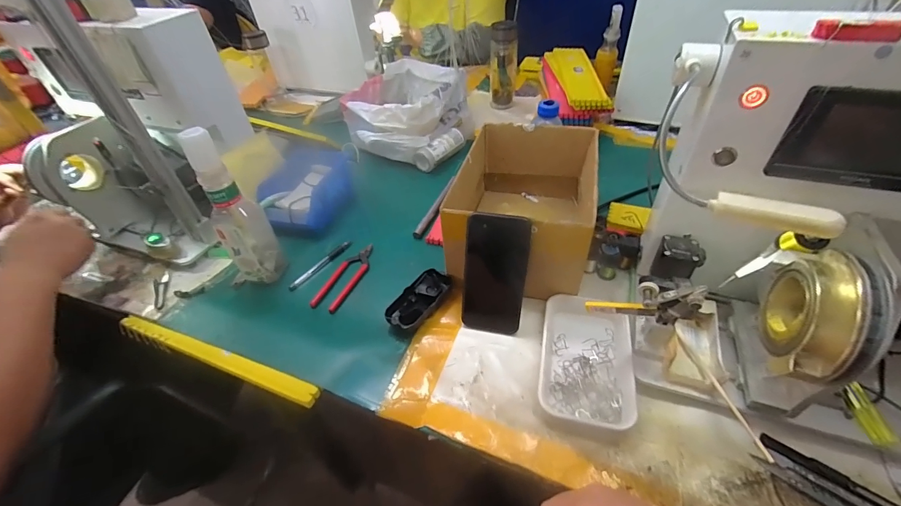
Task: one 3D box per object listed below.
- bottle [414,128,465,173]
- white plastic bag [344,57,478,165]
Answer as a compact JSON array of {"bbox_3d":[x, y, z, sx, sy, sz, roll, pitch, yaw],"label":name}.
[{"bbox_3d":[-0.018,-0.231,0.869,0.049,0.054,0.128,32,54,33],"label":"bottle"},{"bbox_3d":[-0.101,-0.347,0.945,0.295,0.133,0.330,-6,43,-1],"label":"white plastic bag"}]

